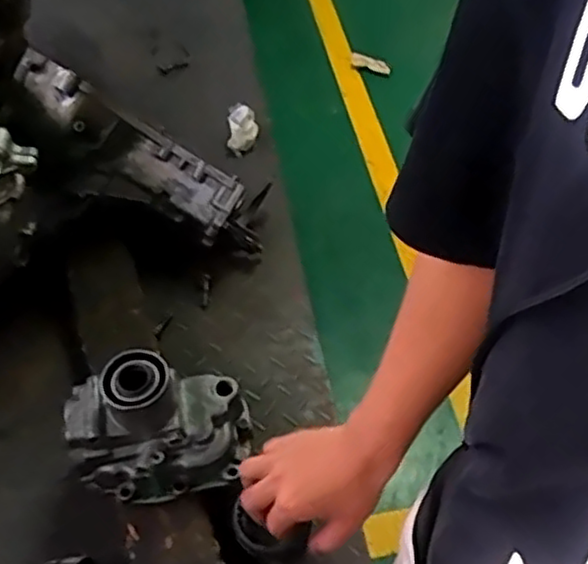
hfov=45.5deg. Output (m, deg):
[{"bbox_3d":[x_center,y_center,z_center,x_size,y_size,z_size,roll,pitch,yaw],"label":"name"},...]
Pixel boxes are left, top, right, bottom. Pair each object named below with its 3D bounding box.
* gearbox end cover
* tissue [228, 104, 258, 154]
[{"bbox_3d":[-0.133,0.137,0.692,0.168,0.122,0.099,-11,51,-8],"label":"gearbox end cover"},{"bbox_3d":[-0.085,-0.253,1.160,0.051,0.045,0.074,-3,51,-1],"label":"tissue"}]

